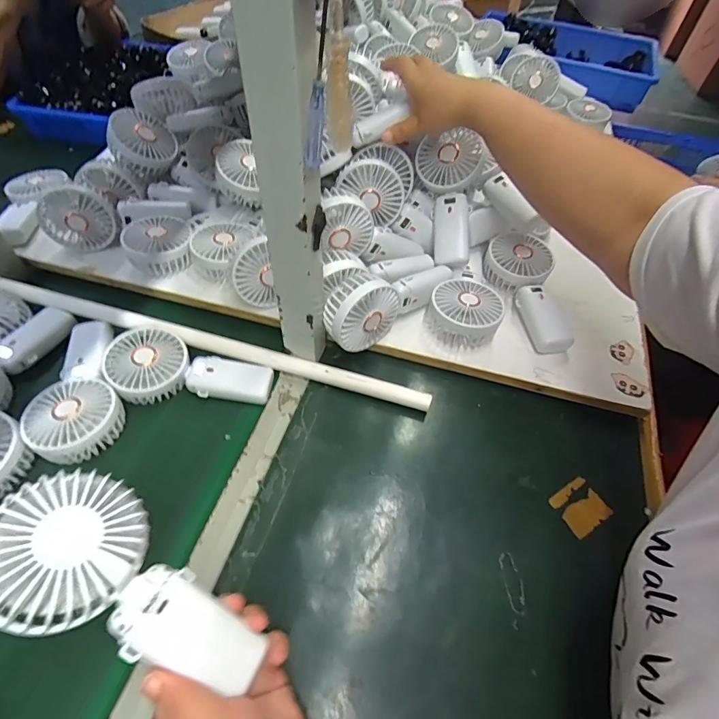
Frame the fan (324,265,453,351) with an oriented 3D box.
[{"bbox_3d":[0.036,-0.078,0.517,0.186,0.089,0.057,-31,60,-22],"label":"fan"}]

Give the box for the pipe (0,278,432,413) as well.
[{"bbox_3d":[-0.249,-0.039,0.527,0.687,0.022,0.017,16,54,6],"label":"pipe"}]

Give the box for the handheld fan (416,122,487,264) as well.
[{"bbox_3d":[0.119,-0.222,0.565,0.074,0.048,0.188,-3,87,-7],"label":"handheld fan"}]

